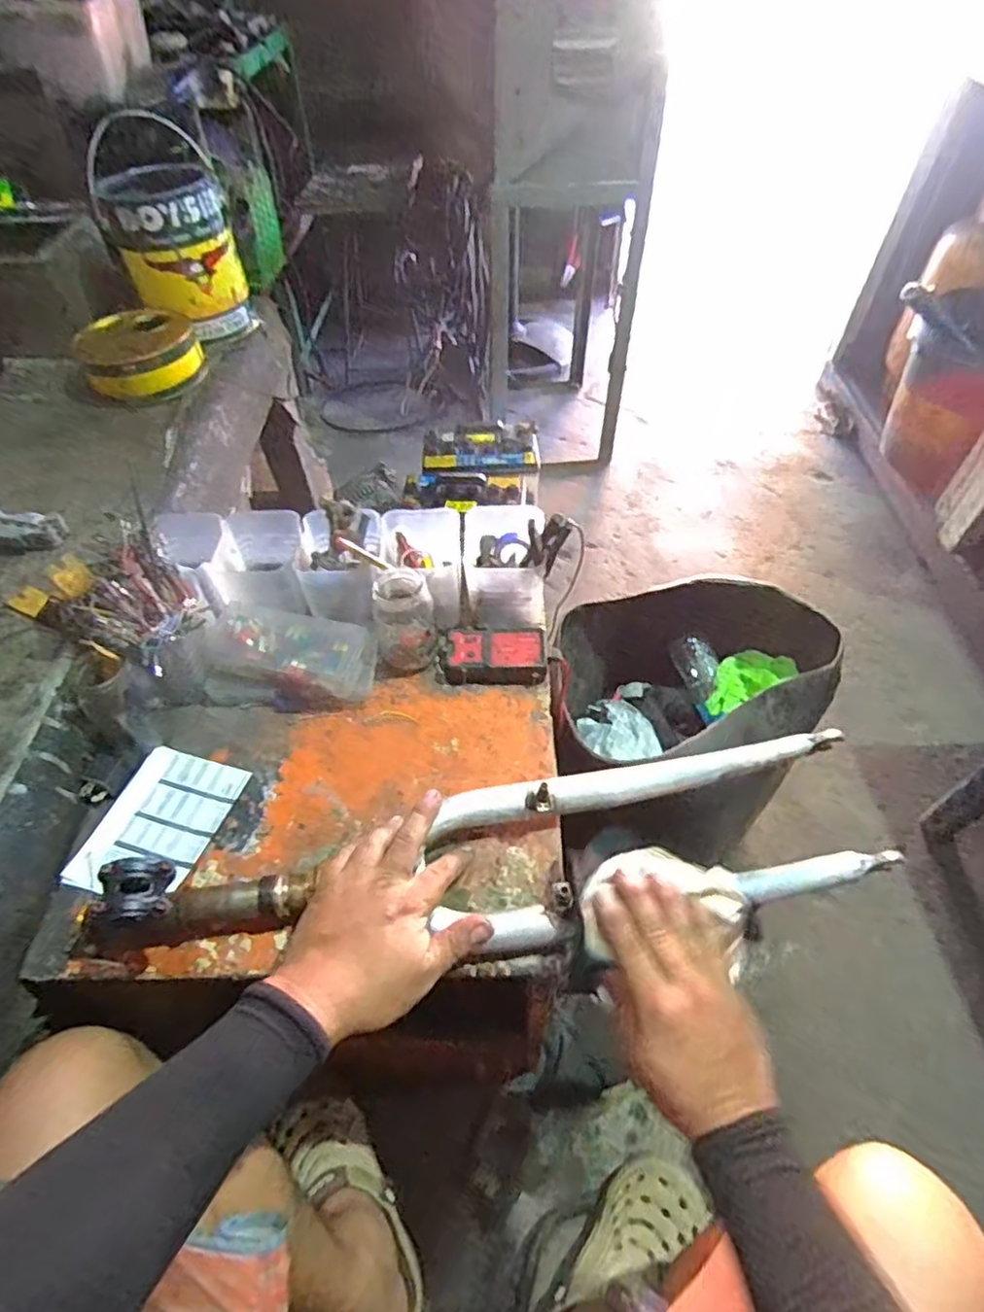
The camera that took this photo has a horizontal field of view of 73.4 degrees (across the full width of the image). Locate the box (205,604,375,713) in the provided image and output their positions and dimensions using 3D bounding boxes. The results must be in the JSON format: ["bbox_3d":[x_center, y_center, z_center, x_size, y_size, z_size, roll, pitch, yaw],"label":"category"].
[{"bbox_3d":[-0.209,0.003,0.695,0.166,0.053,0.096,7,51,7],"label":"box"}]

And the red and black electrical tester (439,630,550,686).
[{"bbox_3d":[0.001,-0.001,0.705,0.111,0.022,0.060,1,51,2],"label":"red and black electrical tester"}]

